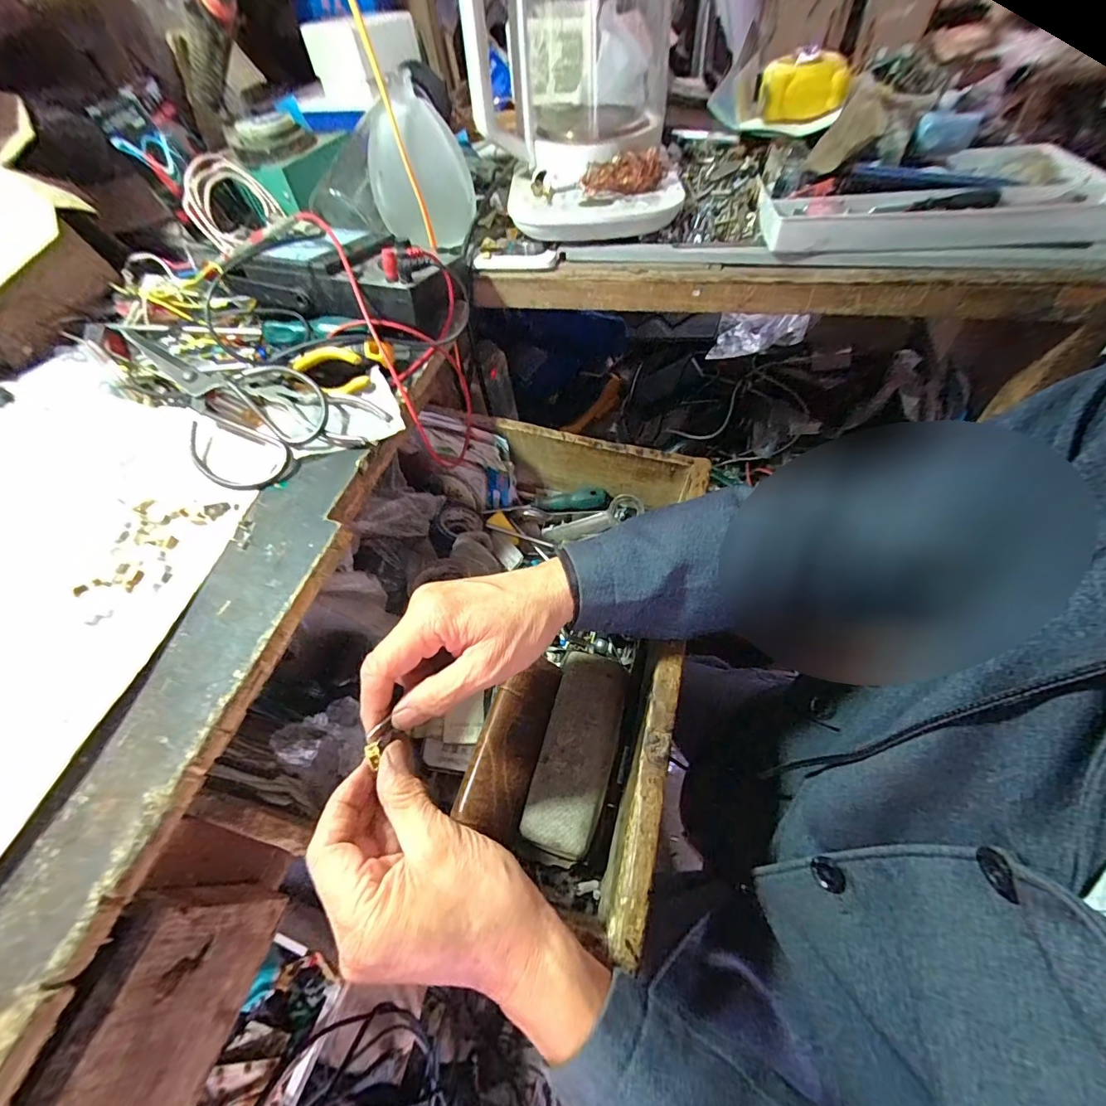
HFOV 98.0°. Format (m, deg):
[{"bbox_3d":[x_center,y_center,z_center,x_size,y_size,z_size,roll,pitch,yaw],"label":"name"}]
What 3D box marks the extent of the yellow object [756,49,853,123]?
[{"bbox_3d":[0.242,-0.448,0.462,0.083,0.045,0.026,-3,55,3],"label":"yellow object"}]

